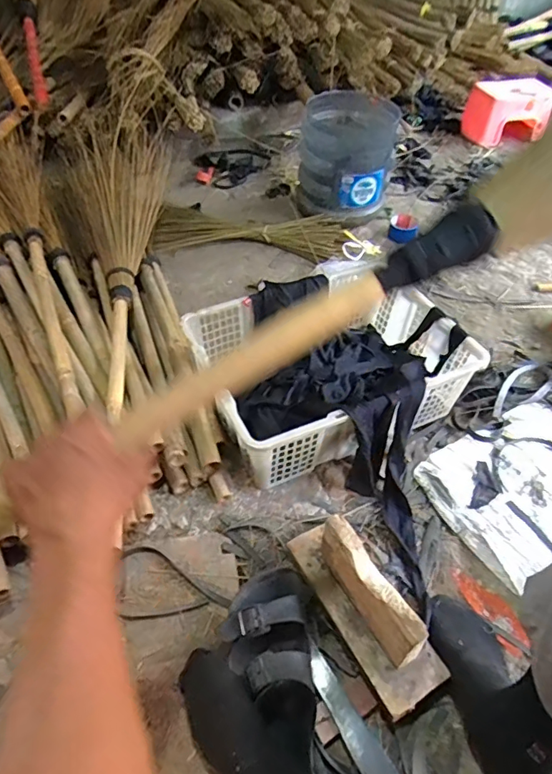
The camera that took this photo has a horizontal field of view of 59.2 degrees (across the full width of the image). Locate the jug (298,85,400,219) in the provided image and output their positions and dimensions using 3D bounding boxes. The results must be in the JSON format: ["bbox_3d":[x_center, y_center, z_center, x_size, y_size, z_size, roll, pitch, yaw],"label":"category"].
[{"bbox_3d":[0.194,-0.650,1.354,0.254,0.232,0.240,6,48,5],"label":"jug"}]

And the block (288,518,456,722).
[{"bbox_3d":[0.126,0.293,0.684,0.096,0.124,0.273,-22,52,-19],"label":"block"}]

